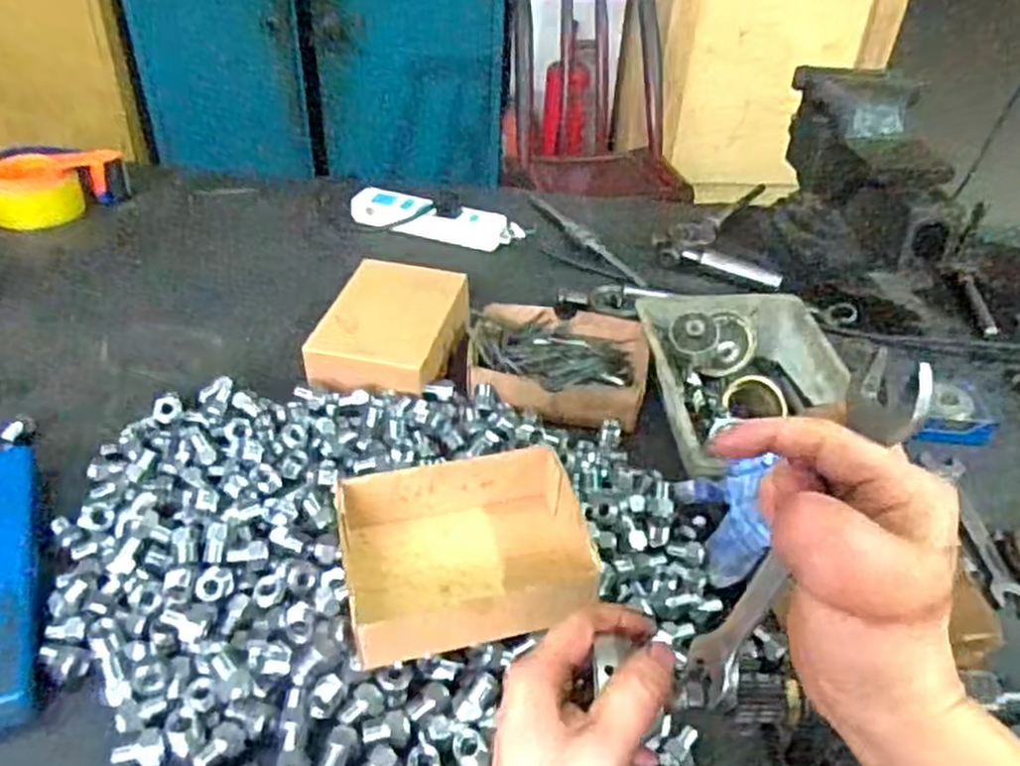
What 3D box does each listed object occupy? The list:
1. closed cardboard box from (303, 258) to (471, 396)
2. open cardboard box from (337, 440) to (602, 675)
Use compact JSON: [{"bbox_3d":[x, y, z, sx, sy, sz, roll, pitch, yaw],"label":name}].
[{"bbox_3d":[-0.116,-0.055,0.782,0.124,0.045,0.172,9,38,7],"label":"closed cardboard box"},{"bbox_3d":[-0.030,0.113,0.535,0.166,0.066,0.113,-11,40,-18],"label":"open cardboard box"}]

